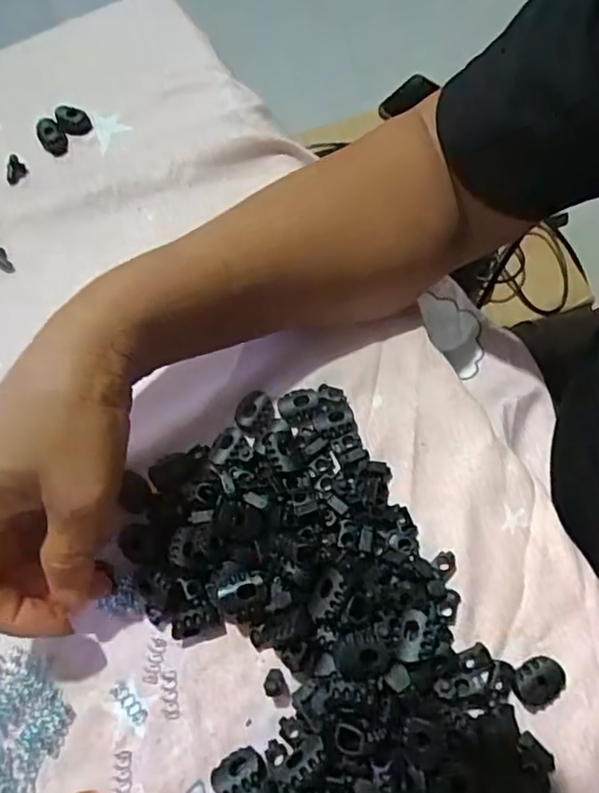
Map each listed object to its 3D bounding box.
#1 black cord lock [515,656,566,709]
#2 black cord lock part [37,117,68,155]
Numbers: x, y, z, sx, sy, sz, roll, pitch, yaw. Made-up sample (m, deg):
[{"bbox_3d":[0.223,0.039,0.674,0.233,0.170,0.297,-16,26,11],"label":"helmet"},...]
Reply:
[{"bbox_3d":[0.104,0.124,0.259,0.021,0.008,0.017,-28,68,-9],"label":"black cord lock"},{"bbox_3d":[-0.169,-0.178,0.405,0.017,0.008,0.028,-31,68,-10],"label":"black cord lock part"}]

